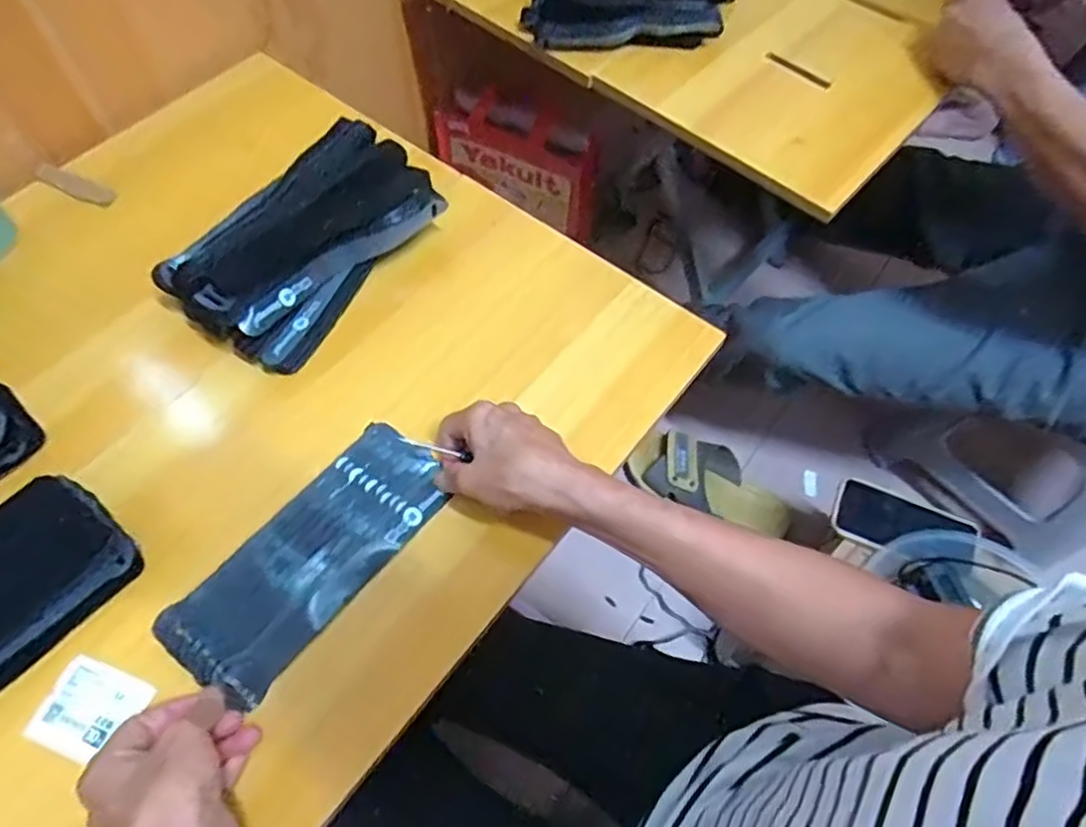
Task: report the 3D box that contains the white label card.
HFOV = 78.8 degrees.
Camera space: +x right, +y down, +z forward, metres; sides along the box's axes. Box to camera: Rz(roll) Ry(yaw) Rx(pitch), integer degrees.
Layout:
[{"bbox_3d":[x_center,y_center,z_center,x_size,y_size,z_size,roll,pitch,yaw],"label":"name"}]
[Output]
[{"bbox_3d":[-0.279,0.182,0.408,0.058,0.007,0.051,21,63,9],"label":"white label card"}]

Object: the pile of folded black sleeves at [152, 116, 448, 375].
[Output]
[{"bbox_3d":[-0.191,-0.140,0.541,0.110,0.074,0.214,36,66,16],"label":"pile of folded black sleeves"}]

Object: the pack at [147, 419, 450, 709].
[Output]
[{"bbox_3d":[-0.157,0.095,0.456,0.086,0.018,0.199,37,68,17],"label":"pack"}]

